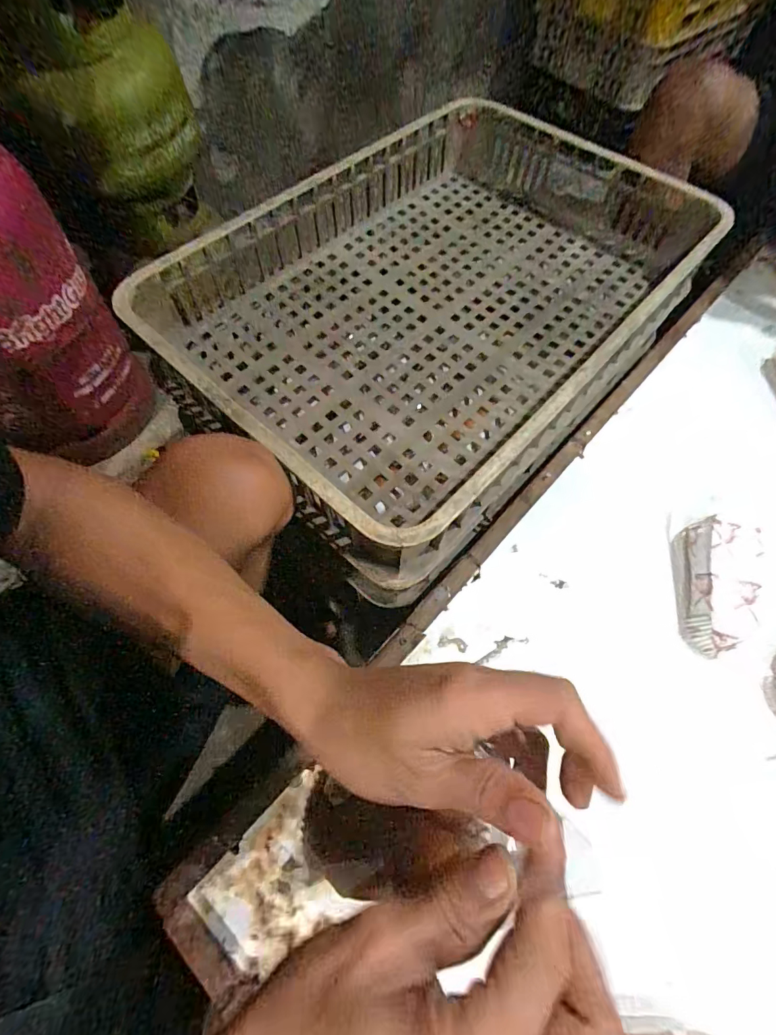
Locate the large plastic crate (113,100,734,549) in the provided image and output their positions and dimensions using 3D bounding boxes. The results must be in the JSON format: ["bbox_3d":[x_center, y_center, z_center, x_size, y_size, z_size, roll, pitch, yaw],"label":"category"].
[{"bbox_3d":[0.070,-0.296,0.548,0.452,0.105,0.653,40,69,16],"label":"large plastic crate"}]

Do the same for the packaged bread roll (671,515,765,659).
[{"bbox_3d":[0.339,0.069,0.465,0.064,0.045,0.133,11,64,4],"label":"packaged bread roll"}]

